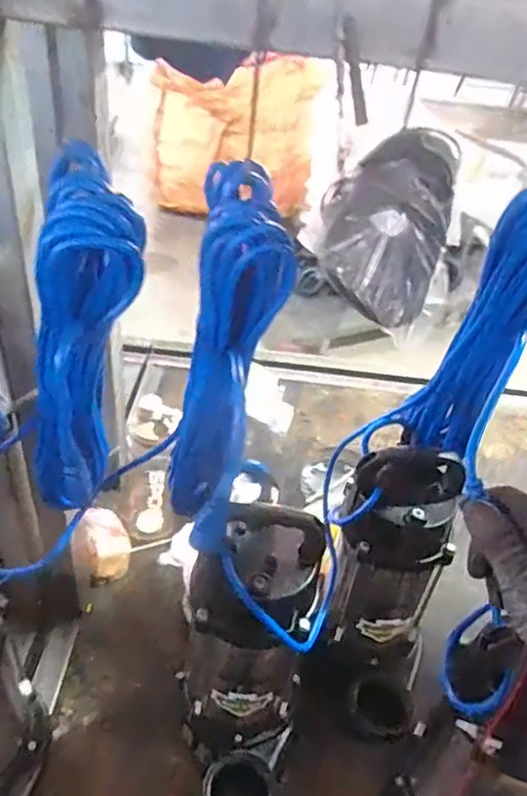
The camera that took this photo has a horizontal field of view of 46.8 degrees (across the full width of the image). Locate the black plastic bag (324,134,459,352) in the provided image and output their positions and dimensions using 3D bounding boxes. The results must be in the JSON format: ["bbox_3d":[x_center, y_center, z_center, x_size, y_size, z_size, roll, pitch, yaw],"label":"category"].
[{"bbox_3d":[0.088,-0.123,0.434,0.087,0.105,0.112,16,40,11],"label":"black plastic bag"}]

